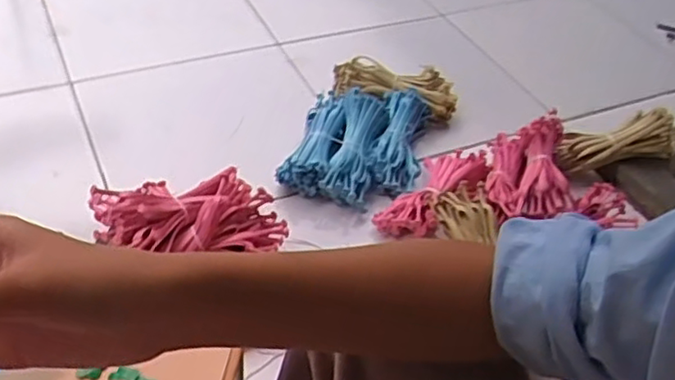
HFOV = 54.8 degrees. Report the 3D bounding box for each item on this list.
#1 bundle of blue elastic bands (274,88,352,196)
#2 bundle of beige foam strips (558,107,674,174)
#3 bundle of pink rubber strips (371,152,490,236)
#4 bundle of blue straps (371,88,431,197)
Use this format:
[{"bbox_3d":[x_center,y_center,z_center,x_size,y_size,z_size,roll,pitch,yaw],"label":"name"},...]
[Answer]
[{"bbox_3d":[-0.028,-0.089,1.054,0.074,0.062,0.215,17,45,9],"label":"bundle of blue elastic bands"},{"bbox_3d":[0.451,-0.079,1.065,0.181,0.064,0.053,-14,42,7],"label":"bundle of beige foam strips"},{"bbox_3d":[0.147,0.002,0.999,0.100,0.050,0.206,29,48,19],"label":"bundle of pink rubber strips"},{"bbox_3d":[0.104,-0.083,1.069,0.081,0.044,0.205,14,59,7],"label":"bundle of blue straps"}]

